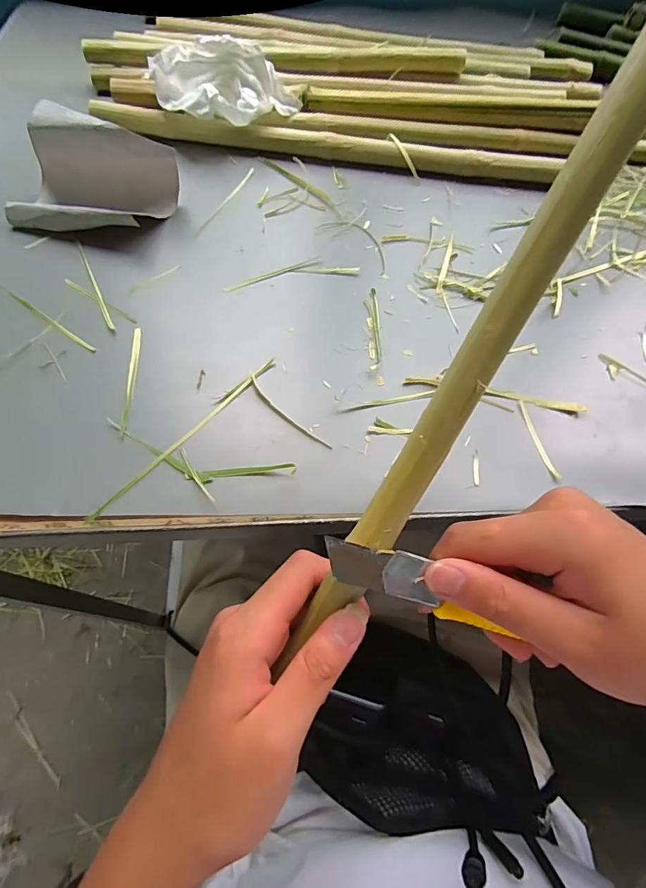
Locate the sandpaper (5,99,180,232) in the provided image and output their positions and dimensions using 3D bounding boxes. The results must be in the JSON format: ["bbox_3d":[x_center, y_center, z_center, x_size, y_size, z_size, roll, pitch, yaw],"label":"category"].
[{"bbox_3d":[-0.185,-0.208,0.347,0.116,0.057,0.073,12,64,3],"label":"sandpaper"}]

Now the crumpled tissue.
[{"bbox_3d":[-0.085,-0.314,0.392,0.123,0.053,0.054,-11,65,-8],"label":"crumpled tissue"}]

